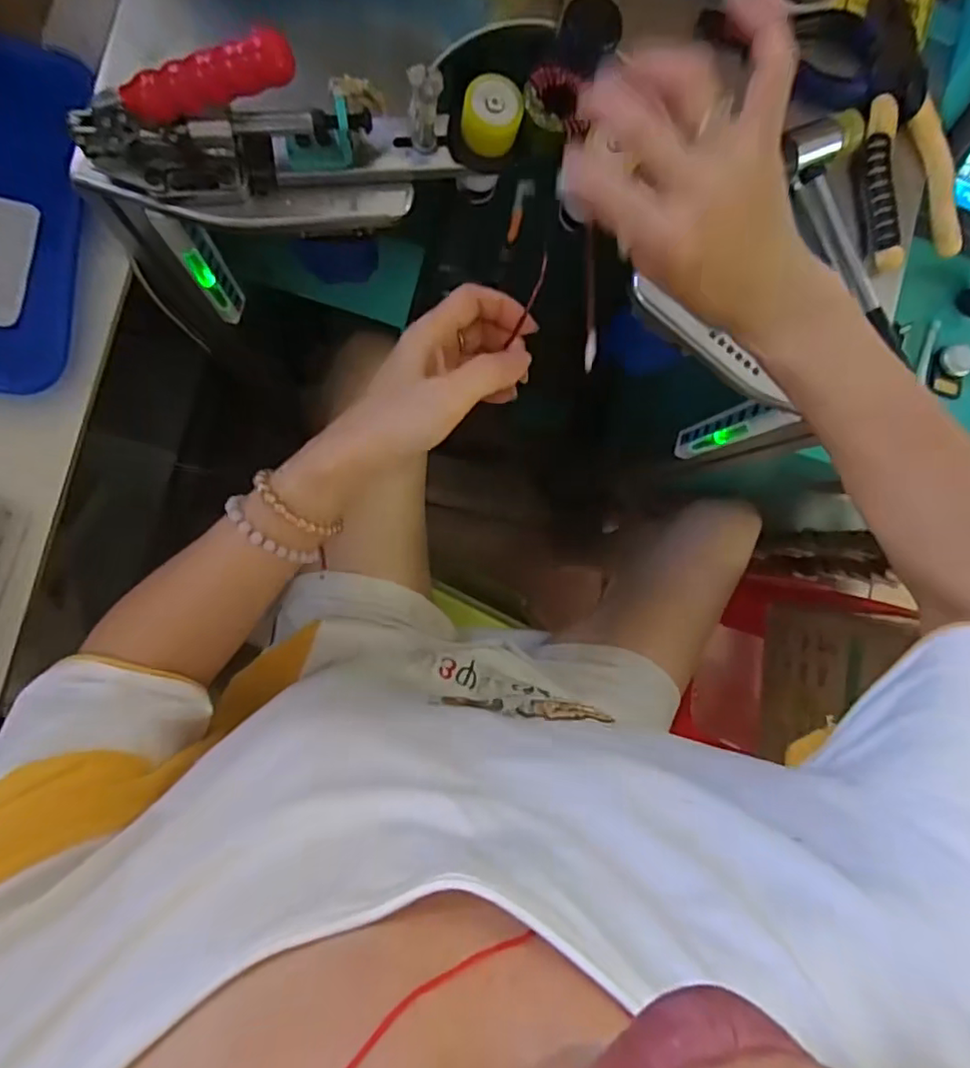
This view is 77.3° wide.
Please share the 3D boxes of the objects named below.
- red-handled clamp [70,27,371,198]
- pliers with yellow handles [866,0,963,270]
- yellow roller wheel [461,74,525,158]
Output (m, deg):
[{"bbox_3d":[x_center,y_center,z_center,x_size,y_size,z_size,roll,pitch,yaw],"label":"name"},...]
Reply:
[{"bbox_3d":[-0.144,-0.222,0.328,0.150,0.086,0.029,-9,91,-9],"label":"red-handled clamp"},{"bbox_3d":[0.304,-0.293,0.434,0.062,0.015,0.198,-3,90,-9],"label":"pliers with yellow handles"},{"bbox_3d":[0.004,-0.252,0.366,0.034,0.028,0.030,4,89,-9],"label":"yellow roller wheel"}]

